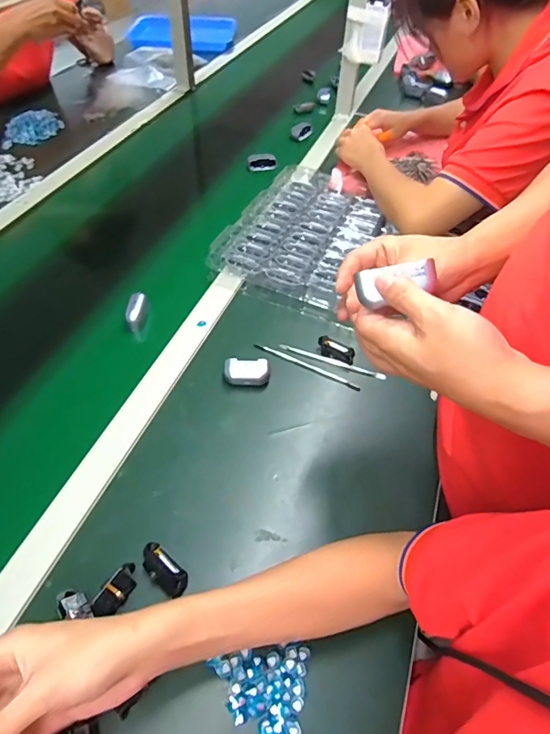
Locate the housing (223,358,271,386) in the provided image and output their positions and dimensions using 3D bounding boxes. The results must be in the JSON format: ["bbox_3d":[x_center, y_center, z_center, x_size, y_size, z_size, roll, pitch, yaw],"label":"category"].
[{"bbox_3d":[-0.036,0.008,0.611,0.059,0.023,0.033,-4,50,-5],"label":"housing"}]

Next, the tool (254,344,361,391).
[{"bbox_3d":[0.043,-0.001,0.635,0.155,0.005,0.009,23,52,16],"label":"tool"}]

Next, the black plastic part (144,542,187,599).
[{"bbox_3d":[-0.107,0.193,0.449,0.058,0.016,0.025,34,57,24],"label":"black plastic part"}]

